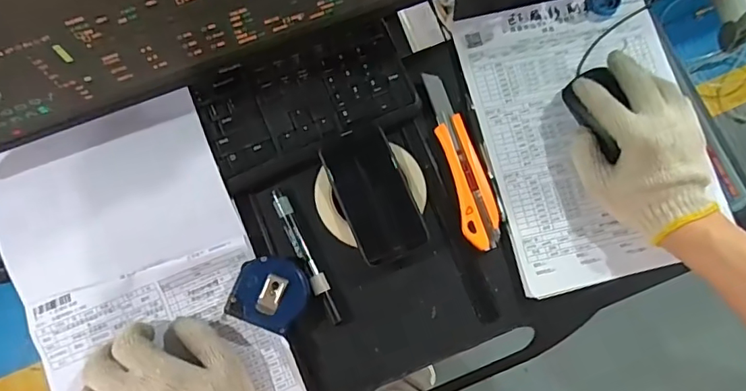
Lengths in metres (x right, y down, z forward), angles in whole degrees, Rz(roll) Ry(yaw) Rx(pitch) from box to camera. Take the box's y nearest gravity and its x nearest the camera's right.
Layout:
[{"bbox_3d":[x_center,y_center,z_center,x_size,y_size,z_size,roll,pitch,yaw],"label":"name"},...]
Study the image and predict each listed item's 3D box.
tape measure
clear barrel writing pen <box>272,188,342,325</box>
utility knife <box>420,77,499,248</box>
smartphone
[{"bbox_3d":[-0.094,0.090,0.487,0.066,0.025,0.065,21,77,5],"label":"tape measure"},{"bbox_3d":[-0.066,0.058,0.512,0.016,0.009,0.143,-26,77,-6],"label":"clear barrel writing pen"},{"bbox_3d":[0.090,-0.038,0.529,0.035,0.009,0.185,-13,76,-3],"label":"utility knife"},{"bbox_3d":[0.000,-0.002,0.507,0.066,0.012,0.128,-23,77,-5],"label":"smartphone"}]

